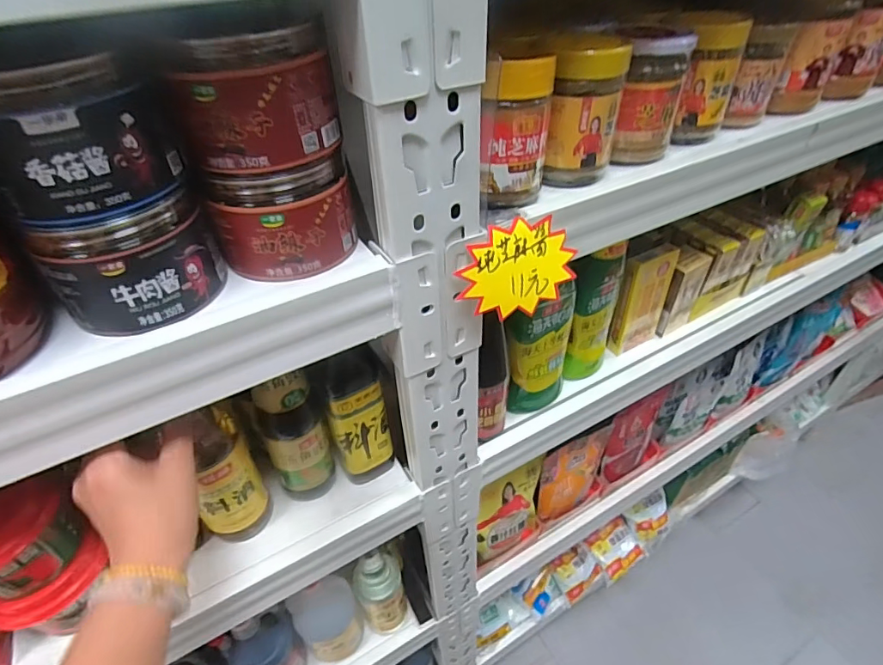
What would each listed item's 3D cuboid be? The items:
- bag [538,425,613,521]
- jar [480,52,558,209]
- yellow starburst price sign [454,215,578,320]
[{"bbox_3d":[0.229,0.242,0.842,0.145,0.180,0.030,-26,46,-25],"label":"bag"},{"bbox_3d":[0.059,-0.149,0.383,0.054,0.103,0.054,6,42,9],"label":"jar"},{"bbox_3d":[0.063,-0.050,0.396,0.098,0.072,0.006,-10,20,-19],"label":"yellow starburst price sign"}]

